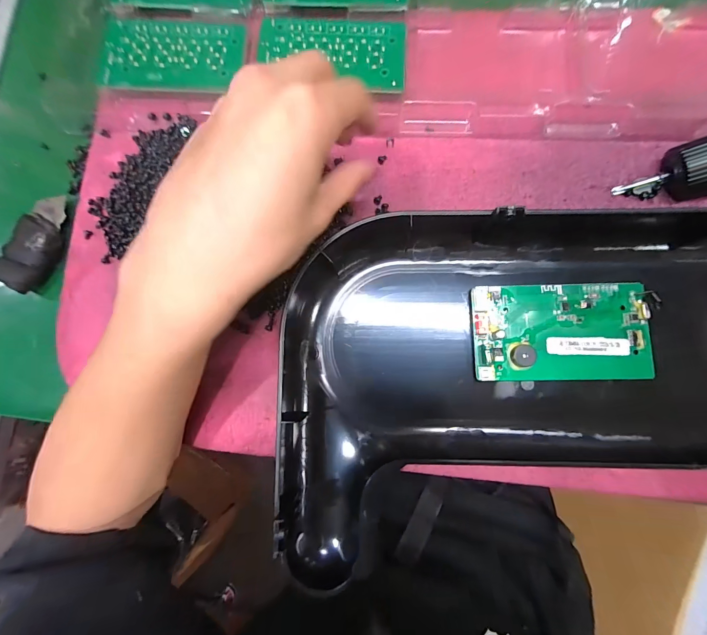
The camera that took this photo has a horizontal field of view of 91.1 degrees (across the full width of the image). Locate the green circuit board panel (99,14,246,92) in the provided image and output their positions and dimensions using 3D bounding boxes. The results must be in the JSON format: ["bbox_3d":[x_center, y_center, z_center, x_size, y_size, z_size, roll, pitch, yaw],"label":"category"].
[{"bbox_3d":[-0.130,-0.191,0.251,0.099,0.005,0.056,2,83,2],"label":"green circuit board panel"}]

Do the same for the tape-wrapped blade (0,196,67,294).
[{"bbox_3d":[-0.224,-0.053,0.248,0.026,0.023,0.068,26,84,5],"label":"tape-wrapped blade"}]

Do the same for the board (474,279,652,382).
[{"bbox_3d":[0.130,0.009,0.219,0.105,0.010,0.060,-1,83,2],"label":"board"}]

